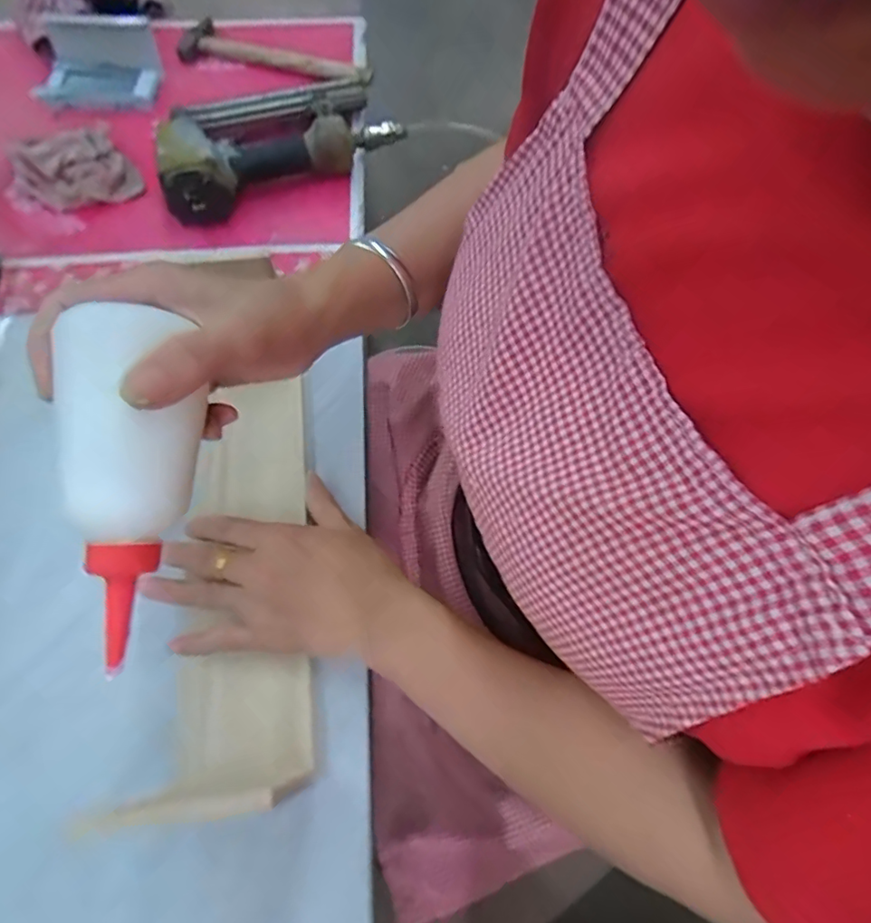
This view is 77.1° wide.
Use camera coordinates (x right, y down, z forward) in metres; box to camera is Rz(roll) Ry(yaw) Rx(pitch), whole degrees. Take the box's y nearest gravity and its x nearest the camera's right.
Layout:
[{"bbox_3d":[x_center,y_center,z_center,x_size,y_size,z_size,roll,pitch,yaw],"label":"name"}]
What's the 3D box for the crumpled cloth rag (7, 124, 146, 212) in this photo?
[{"bbox_3d":[-0.395,-0.314,0.584,0.127,0.031,0.116,-28,68,-15],"label":"crumpled cloth rag"}]

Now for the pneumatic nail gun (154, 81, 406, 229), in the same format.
[{"bbox_3d":[-0.174,-0.340,0.580,0.254,0.057,0.133,-30,69,-16],"label":"pneumatic nail gun"}]

